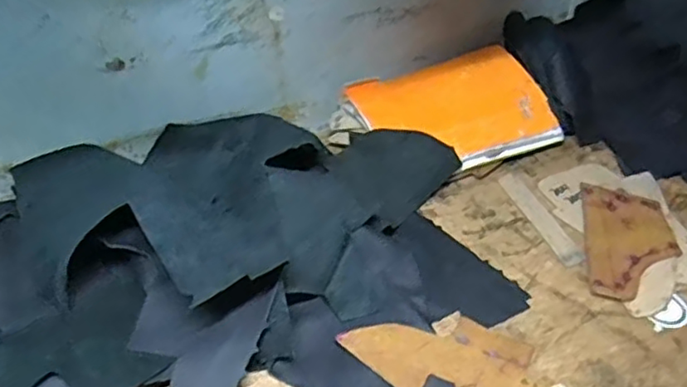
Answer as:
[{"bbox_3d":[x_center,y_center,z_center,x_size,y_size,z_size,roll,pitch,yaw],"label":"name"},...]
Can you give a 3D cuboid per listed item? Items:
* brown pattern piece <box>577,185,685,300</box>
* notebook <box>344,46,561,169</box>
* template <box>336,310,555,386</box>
[{"bbox_3d":[0.251,0.042,0.547,0.074,0.006,0.138,7,40,10],"label":"brown pattern piece"},{"bbox_3d":[0.118,-0.088,0.650,0.196,0.015,0.137,-19,64,-20],"label":"notebook"},{"bbox_3d":[0.098,0.129,0.439,0.183,0.011,0.083,28,47,21],"label":"template"}]

